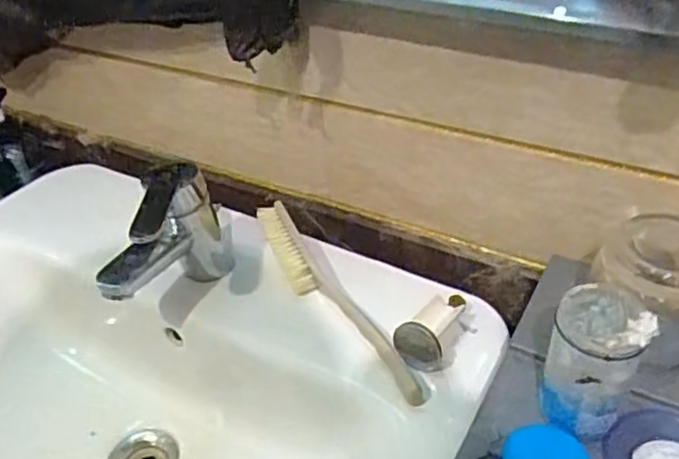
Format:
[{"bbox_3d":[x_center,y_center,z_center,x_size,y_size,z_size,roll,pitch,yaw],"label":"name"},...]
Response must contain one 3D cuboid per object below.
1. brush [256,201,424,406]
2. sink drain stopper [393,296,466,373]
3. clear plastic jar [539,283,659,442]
[{"bbox_3d":[-0.010,0.053,0.539,0.029,0.039,0.235,-23,43,-22],"label":"brush"},{"bbox_3d":[0.072,0.069,0.507,0.035,0.036,0.071,19,44,25],"label":"sink drain stopper"},{"bbox_3d":[0.147,0.071,0.384,0.047,0.085,0.055,13,42,19],"label":"clear plastic jar"}]

